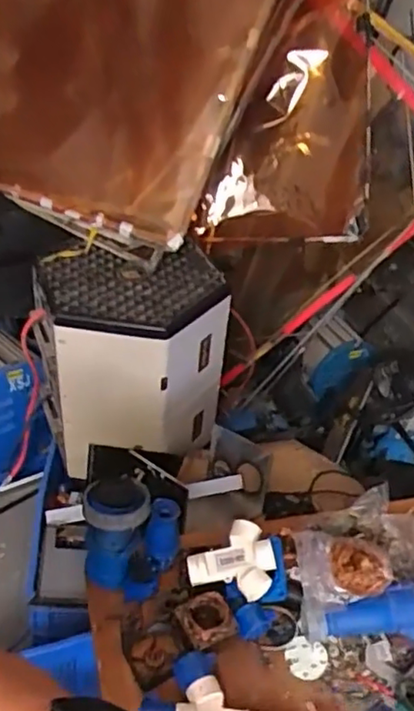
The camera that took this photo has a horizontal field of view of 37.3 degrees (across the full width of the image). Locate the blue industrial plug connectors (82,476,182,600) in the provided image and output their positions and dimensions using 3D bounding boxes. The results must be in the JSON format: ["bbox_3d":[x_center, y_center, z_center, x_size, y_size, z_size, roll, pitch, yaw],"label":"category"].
[{"bbox_3d":[-0.128,0.305,1.036,0.160,0.154,0.123,6,32,-2],"label":"blue industrial plug connectors"}]

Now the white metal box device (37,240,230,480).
[{"bbox_3d":[-0.208,0.035,1.707,0.488,0.546,0.314,7,32,0],"label":"white metal box device"}]

